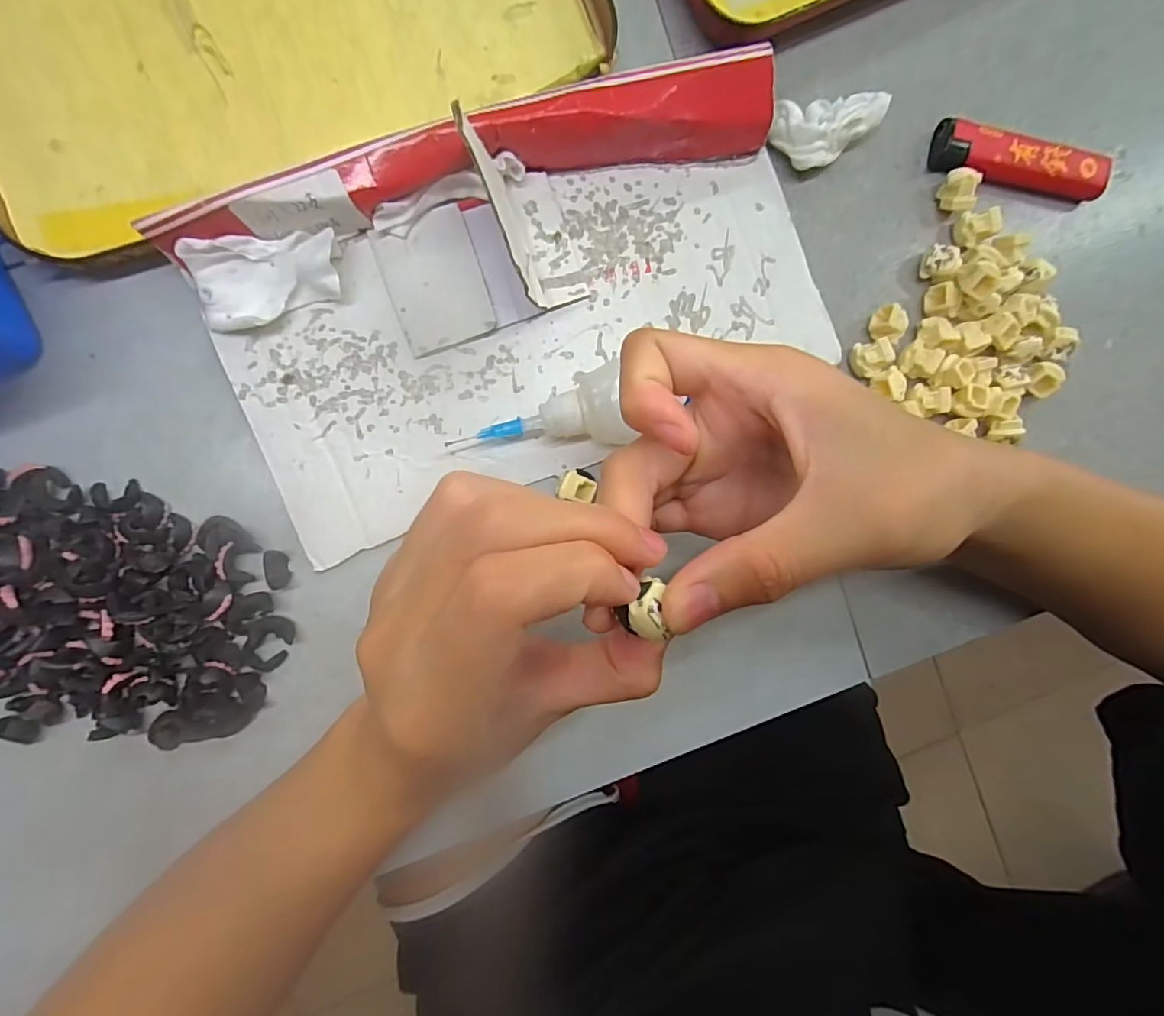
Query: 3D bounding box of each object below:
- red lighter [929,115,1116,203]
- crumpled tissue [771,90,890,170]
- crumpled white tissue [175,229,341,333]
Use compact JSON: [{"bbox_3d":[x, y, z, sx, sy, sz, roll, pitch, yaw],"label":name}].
[{"bbox_3d":[0.192,-0.152,0.237,0.077,0.014,0.019,7,93,-7],"label":"red lighter"},{"bbox_3d":[0.102,-0.161,0.224,0.045,0.017,0.027,-34,97,-4],"label":"crumpled tissue"},{"bbox_3d":[-0.118,-0.085,0.203,0.052,0.018,0.031,-9,95,-6],"label":"crumpled white tissue"}]

